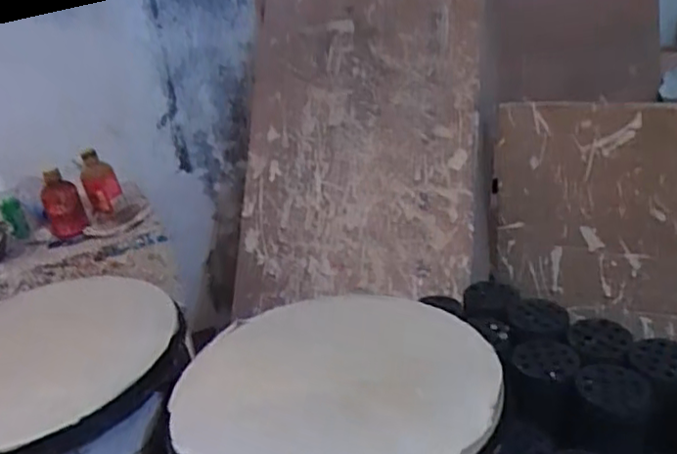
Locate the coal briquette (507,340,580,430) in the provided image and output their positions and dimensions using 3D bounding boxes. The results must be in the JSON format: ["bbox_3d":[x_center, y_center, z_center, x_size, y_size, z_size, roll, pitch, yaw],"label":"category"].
[{"bbox_3d":[0.316,0.238,1.036,0.105,0.077,0.109,5,29,23],"label":"coal briquette"}]

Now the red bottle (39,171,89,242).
[{"bbox_3d":[-0.531,-0.038,1.292,0.070,0.126,0.075,-17,28,-19],"label":"red bottle"}]

